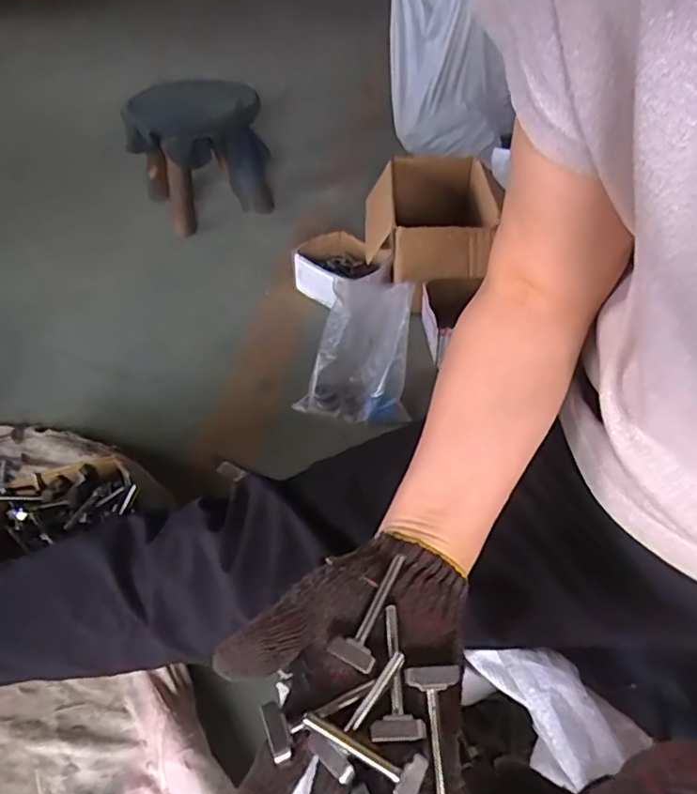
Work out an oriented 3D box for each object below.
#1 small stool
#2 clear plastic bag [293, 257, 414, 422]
[{"bbox_3d":[-0.325,-0.536,1.247,0.278,0.250,0.250,-12,46,-11],"label":"small stool"},{"bbox_3d":[0.010,-0.068,0.823,0.153,0.194,0.080,2,7,-1],"label":"clear plastic bag"}]

